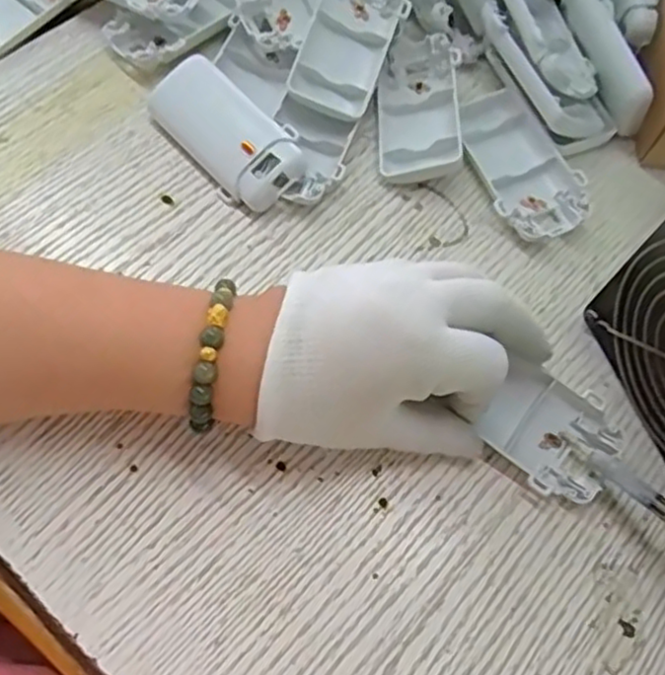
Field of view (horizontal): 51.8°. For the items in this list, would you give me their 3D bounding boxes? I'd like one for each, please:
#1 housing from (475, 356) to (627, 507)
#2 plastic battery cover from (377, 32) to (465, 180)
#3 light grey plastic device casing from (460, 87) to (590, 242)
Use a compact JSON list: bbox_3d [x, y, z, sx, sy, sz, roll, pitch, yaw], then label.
[{"bbox_3d":[0.100,0.045,0.315,0.057,0.019,0.048,30,69,10],"label":"housing"},{"bbox_3d":[0.049,-0.134,0.386,0.048,0.020,0.103,0,61,15],"label":"plastic battery cover"},{"bbox_3d":[0.101,-0.094,0.380,0.048,0.016,0.093,-24,70,-15],"label":"light grey plastic device casing"}]

